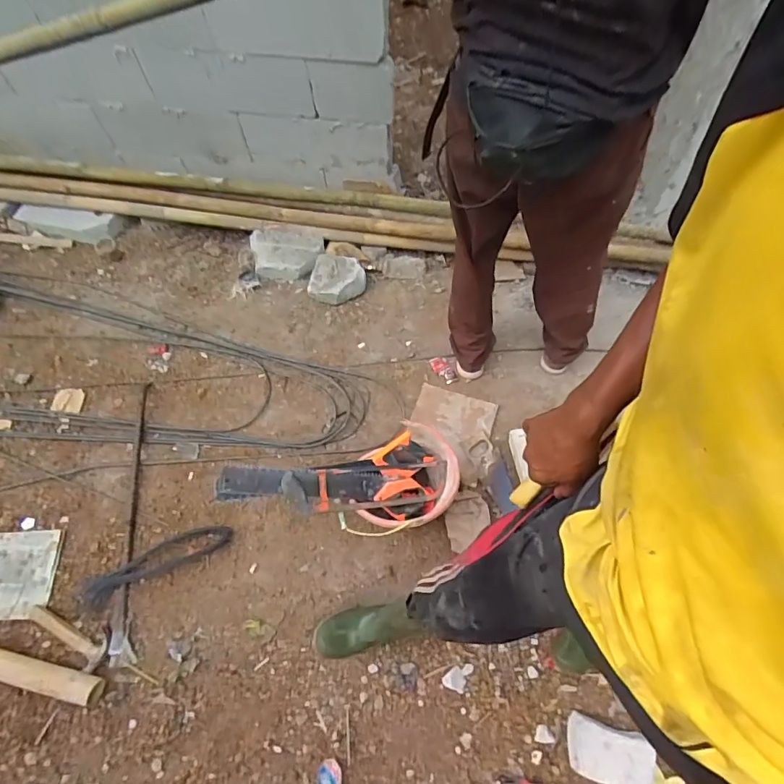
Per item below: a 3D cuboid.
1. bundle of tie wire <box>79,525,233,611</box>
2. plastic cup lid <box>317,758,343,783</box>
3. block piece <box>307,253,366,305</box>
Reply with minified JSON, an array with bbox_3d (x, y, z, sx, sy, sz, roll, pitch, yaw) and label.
[{"bbox_3d":[-0.661,0.477,1.340,0.415,0.024,0.091,-25,63,-12],"label":"bundle of tie wire"},{"bbox_3d":[-0.145,0.894,1.103,0.057,0.018,0.071,-3,61,0],"label":"plastic cup lid"},{"bbox_3d":[-0.209,-0.442,1.813,0.218,0.084,0.196,-3,61,0],"label":"block piece"}]

